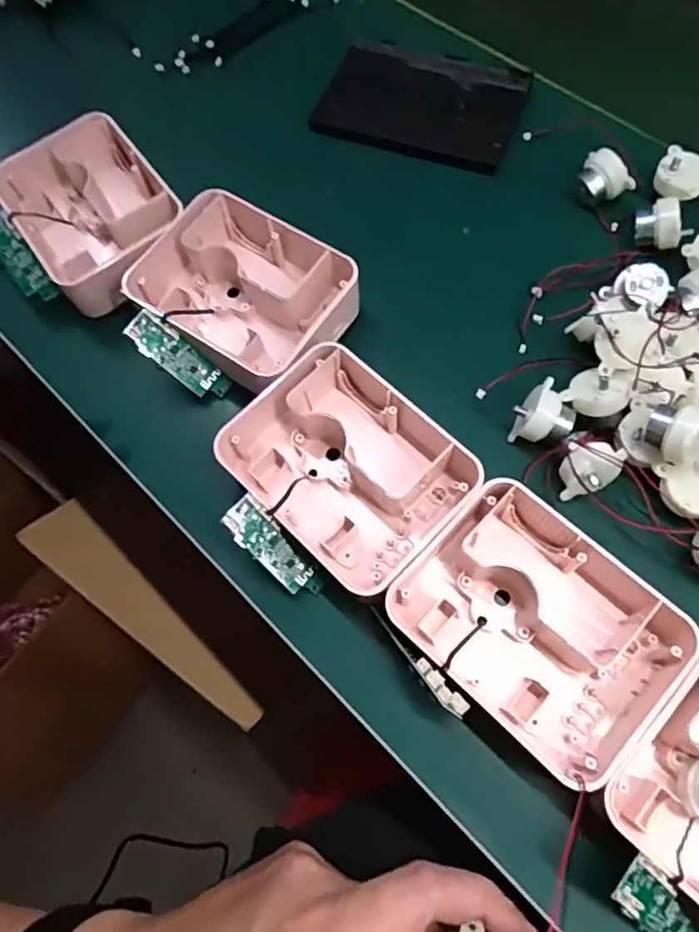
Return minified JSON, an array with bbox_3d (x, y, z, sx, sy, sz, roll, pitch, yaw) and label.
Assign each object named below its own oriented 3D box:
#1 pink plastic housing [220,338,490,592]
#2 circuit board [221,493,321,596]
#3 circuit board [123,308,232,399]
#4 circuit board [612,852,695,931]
[{"bbox_3d":[0.001,-0.002,0.352,0.131,0.040,0.106,37,73,16],"label":"pink plastic housing"},{"bbox_3d":[-0.040,0.047,0.336,0.021,0.009,0.069,-45,111,-15],"label":"circuit board"},{"bbox_3d":[-0.108,-0.068,0.390,0.071,0.004,0.023,39,84,-25],"label":"circuit board"},{"bbox_3d":[0.133,0.192,0.262,0.023,0.010,0.058,-41,110,-14],"label":"circuit board"}]

